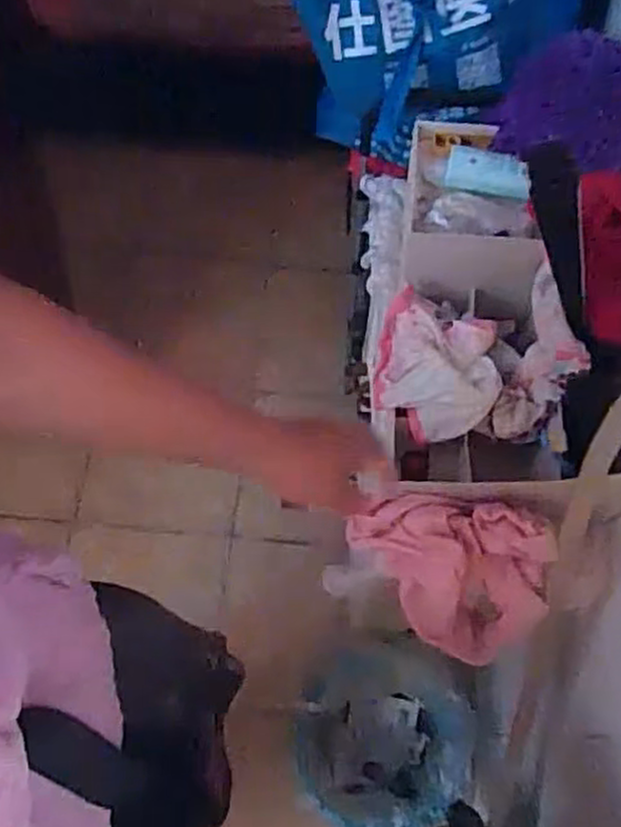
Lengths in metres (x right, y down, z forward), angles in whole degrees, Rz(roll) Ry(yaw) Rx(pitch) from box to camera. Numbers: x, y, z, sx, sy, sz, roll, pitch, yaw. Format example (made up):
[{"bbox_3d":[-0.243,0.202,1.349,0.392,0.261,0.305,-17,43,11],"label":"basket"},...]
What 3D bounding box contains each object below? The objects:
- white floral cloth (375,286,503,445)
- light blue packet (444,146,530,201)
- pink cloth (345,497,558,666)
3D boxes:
[{"bbox_3d":[0.121,-0.045,0.704,0.111,0.072,0.126,11,68,4],"label":"white floral cloth"},{"bbox_3d":[0.172,-0.232,0.709,0.079,0.029,0.035,14,68,6],"label":"light blue packet"},{"bbox_3d":[0.132,0.149,0.716,0.191,0.143,0.121,35,71,14],"label":"pink cloth"}]

